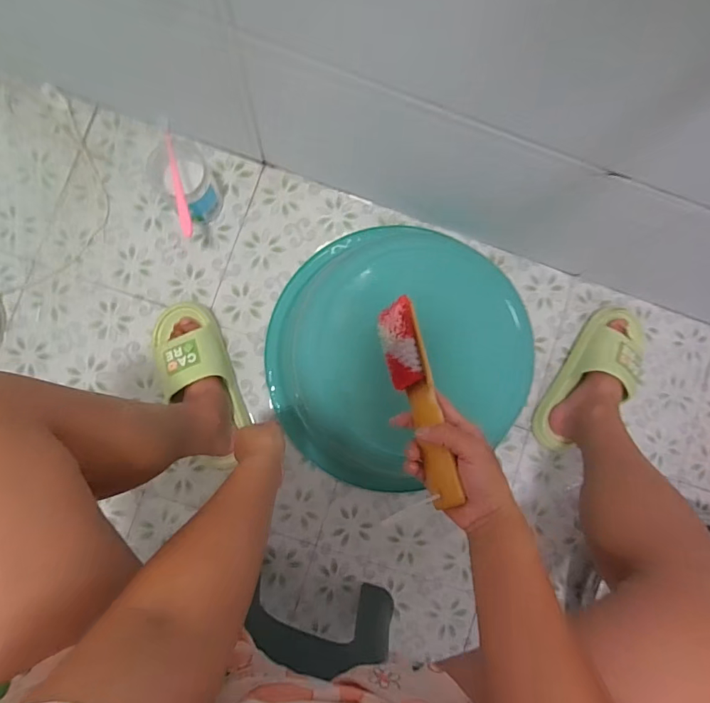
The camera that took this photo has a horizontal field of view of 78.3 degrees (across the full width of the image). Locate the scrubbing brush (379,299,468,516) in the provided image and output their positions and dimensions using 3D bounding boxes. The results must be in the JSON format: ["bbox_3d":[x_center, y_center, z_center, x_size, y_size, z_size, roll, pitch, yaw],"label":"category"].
[{"bbox_3d":[0.062,0.045,0.427,0.039,0.027,0.203,-11,73,-6],"label":"scrubbing brush"}]

